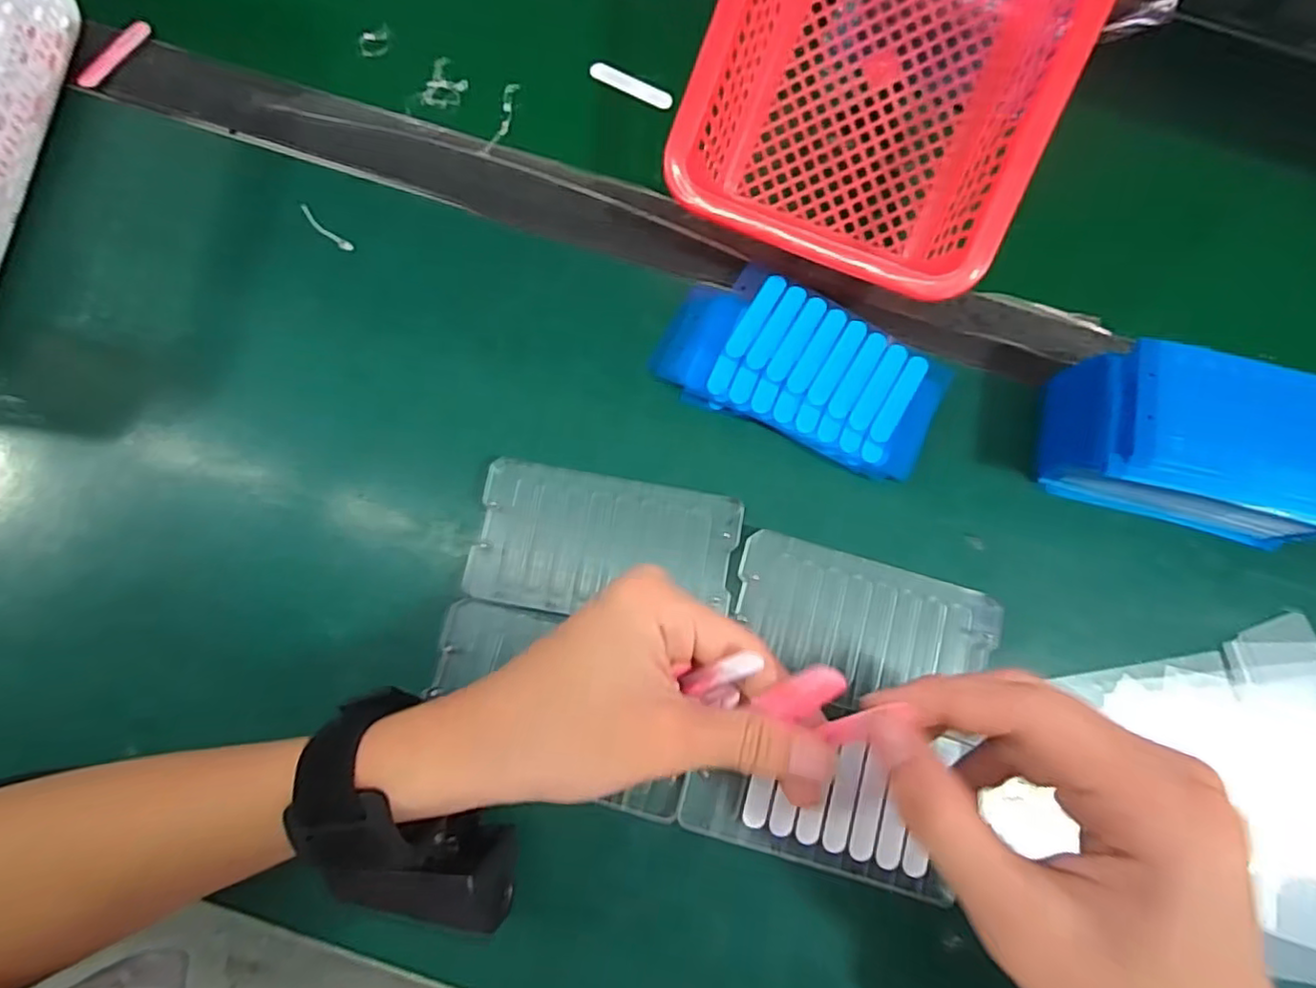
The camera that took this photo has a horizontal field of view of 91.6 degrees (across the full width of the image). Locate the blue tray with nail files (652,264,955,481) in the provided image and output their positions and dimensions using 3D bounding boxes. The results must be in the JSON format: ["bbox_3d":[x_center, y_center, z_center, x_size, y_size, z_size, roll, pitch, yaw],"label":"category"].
[{"bbox_3d":[0.073,-0.064,0.321,0.137,0.009,0.075,23,77,3],"label":"blue tray with nail files"}]

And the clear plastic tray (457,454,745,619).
[{"bbox_3d":[-0.024,0.024,0.299,0.119,0.006,0.066,10,77,0],"label":"clear plastic tray"}]

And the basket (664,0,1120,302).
[{"bbox_3d":[0.111,-0.216,0.302,0.152,0.068,0.213,23,104,2],"label":"basket"}]

